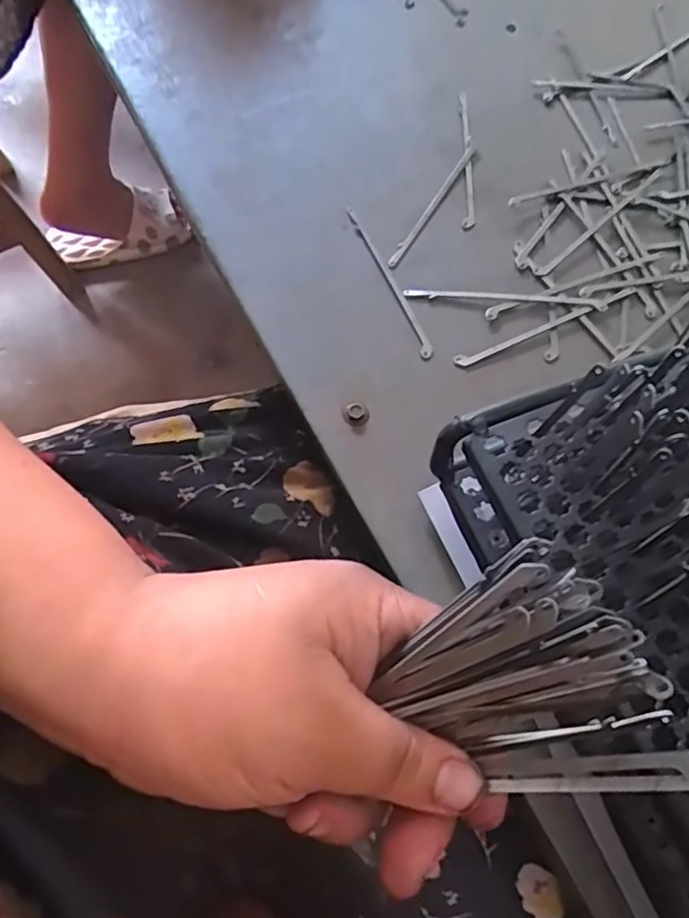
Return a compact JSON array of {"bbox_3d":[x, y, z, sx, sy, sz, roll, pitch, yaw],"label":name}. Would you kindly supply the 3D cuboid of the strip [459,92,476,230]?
[{"bbox_3d":[0.077,-0.191,0.410,0.007,0.006,0.111,3,66,-1],"label":"strip"}]

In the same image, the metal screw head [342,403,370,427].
[{"bbox_3d":[0.006,-0.024,0.338,0.013,0.005,0.013,1,66,-2],"label":"metal screw head"}]

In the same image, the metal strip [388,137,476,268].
[{"bbox_3d":[0.056,-0.157,0.395,0.009,0.006,0.110,28,69,10],"label":"metal strip"}]

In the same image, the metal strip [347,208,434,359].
[{"bbox_3d":[0.026,-0.103,0.374,0.008,0.004,0.110,-20,69,-10],"label":"metal strip"}]

